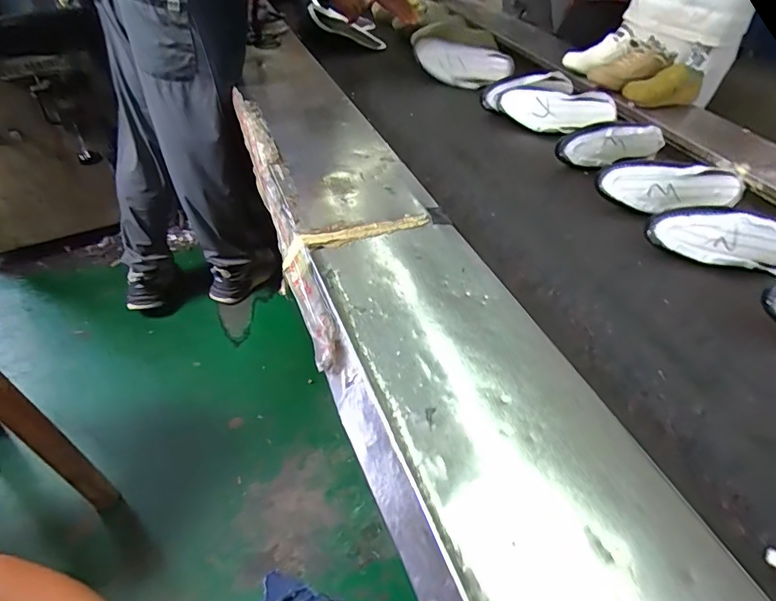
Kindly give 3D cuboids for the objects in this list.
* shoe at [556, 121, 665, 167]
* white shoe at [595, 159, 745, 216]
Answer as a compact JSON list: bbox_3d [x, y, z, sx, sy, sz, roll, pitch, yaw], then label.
[{"bbox_3d":[0.471,-0.324,0.988,0.266,0.068,0.069,-17,47,-21],"label":"shoe"},{"bbox_3d":[0.520,-0.217,0.876,0.275,0.069,0.103,-6,44,-11],"label":"white shoe"}]

